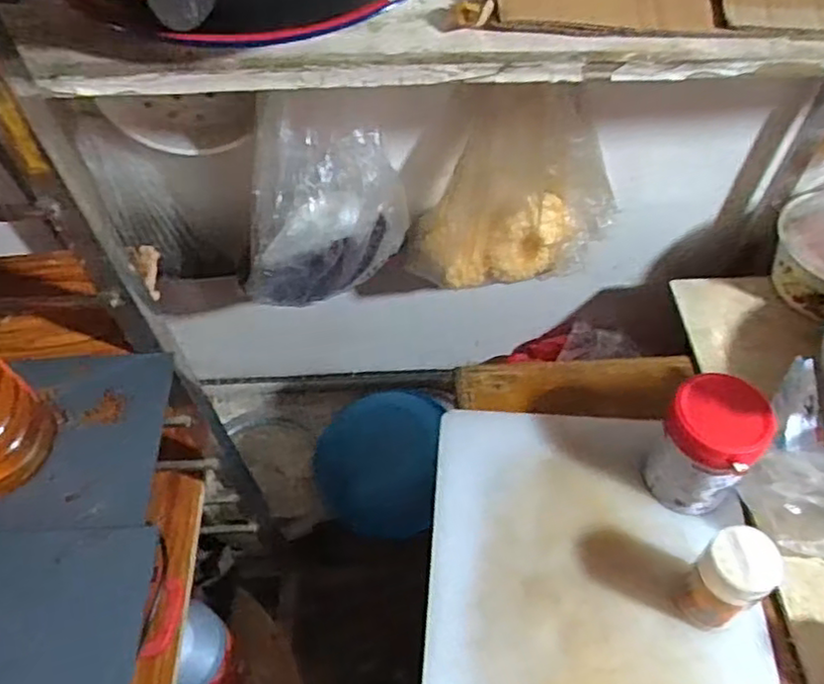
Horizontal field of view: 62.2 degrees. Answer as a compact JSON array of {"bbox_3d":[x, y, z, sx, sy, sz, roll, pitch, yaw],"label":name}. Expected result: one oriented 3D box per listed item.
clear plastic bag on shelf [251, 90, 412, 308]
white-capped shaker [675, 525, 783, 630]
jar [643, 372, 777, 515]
[{"bbox_3d":[-0.107,-0.158,0.839,0.217,0.291,0.083,-16,57,-9],"label":"clear plastic bag on shelf"},{"bbox_3d":[0.312,0.232,0.676,0.065,0.136,0.062,-1,56,1],"label":"white-capped shaker"},{"bbox_3d":[0.322,0.119,0.760,0.099,0.173,0.092,-1,56,1],"label":"jar"}]

